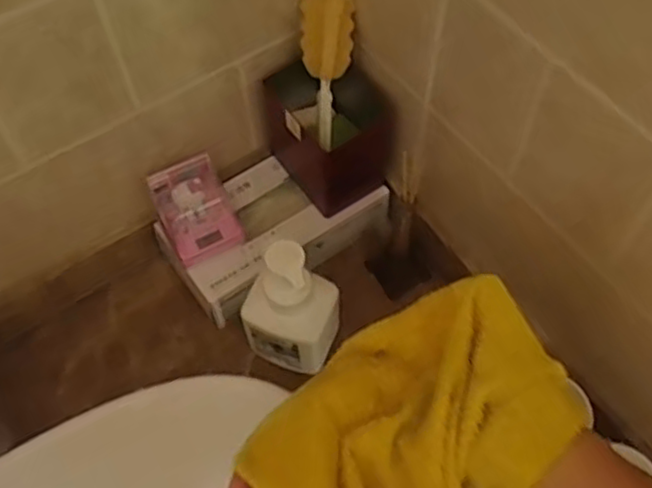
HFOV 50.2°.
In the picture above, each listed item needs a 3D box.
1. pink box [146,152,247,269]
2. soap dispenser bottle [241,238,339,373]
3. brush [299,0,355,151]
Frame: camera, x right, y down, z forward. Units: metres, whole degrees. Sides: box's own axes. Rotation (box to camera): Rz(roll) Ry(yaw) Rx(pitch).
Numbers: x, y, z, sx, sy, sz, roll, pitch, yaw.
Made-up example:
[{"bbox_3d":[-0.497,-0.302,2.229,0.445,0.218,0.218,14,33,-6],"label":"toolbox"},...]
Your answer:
[{"bbox_3d":[-0.136,-0.036,0.739,0.073,0.025,0.104,-25,103,-17],"label":"pink box"},{"bbox_3d":[-0.038,0.063,0.690,0.091,0.168,0.064,14,60,12],"label":"soap dispenser bottle"},{"bbox_3d":[-0.001,-0.177,0.702,0.052,0.156,0.028,4,26,6],"label":"brush"}]

